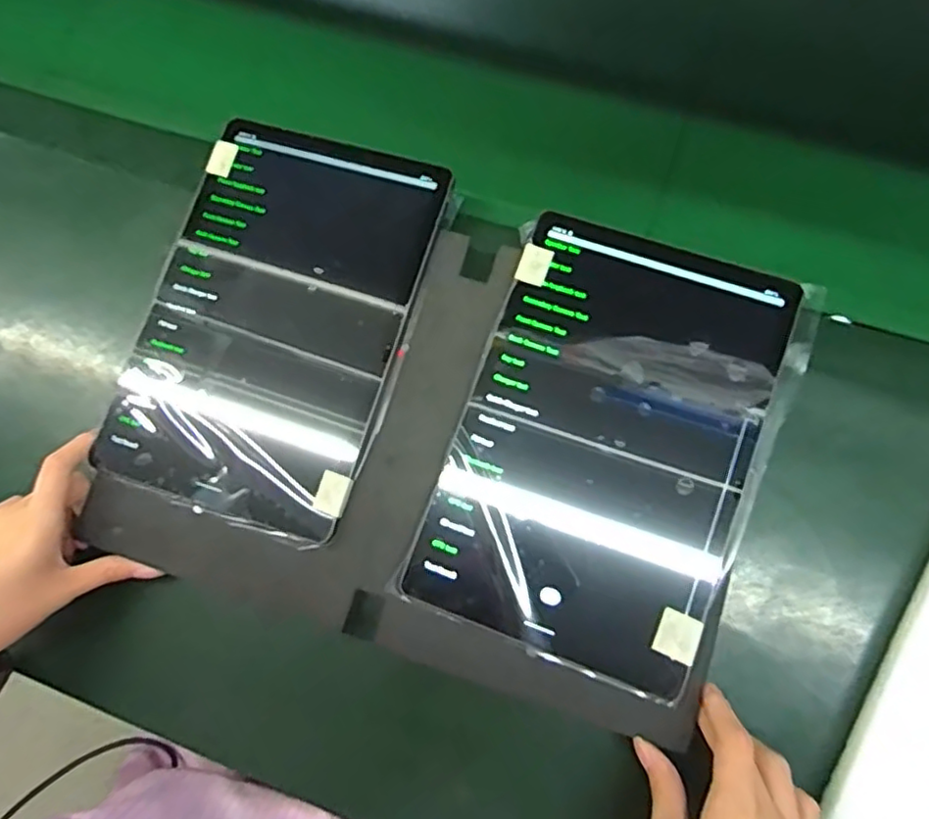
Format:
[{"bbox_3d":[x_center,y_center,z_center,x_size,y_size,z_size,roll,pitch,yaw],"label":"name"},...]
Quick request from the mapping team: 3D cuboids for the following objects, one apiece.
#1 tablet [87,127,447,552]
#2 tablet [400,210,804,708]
[{"bbox_3d":[-0.124,-0.060,0.430,0.167,0.015,0.260,16,79,5],"label":"tablet"},{"bbox_3d":[0.084,0.018,0.387,0.164,0.008,0.256,20,81,9],"label":"tablet"}]

